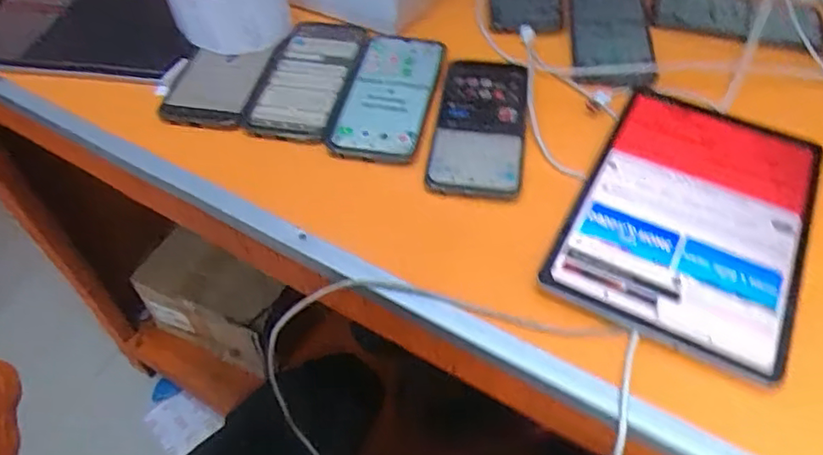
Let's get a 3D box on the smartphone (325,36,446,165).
[{"bbox_3d":[-0.020,-0.128,0.565,0.086,0.005,0.170,10,53,10],"label":"smartphone"}]

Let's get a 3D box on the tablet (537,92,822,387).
[{"bbox_3d":[0.220,-0.014,0.466,0.162,0.008,0.243,23,56,19],"label":"tablet"}]

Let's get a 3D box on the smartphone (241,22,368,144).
[{"bbox_3d":[-0.100,-0.150,0.585,0.083,0.006,0.173,8,53,9],"label":"smartphone"}]

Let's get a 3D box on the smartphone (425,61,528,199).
[{"bbox_3d":[0.062,-0.095,0.538,0.077,0.006,0.165,6,52,7],"label":"smartphone"}]

